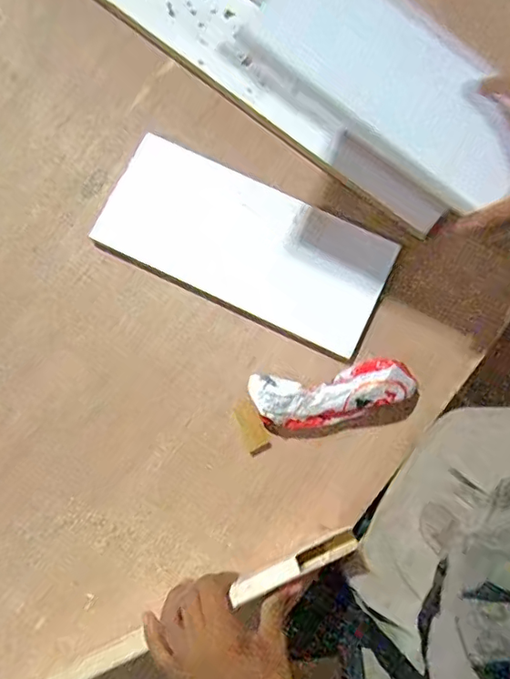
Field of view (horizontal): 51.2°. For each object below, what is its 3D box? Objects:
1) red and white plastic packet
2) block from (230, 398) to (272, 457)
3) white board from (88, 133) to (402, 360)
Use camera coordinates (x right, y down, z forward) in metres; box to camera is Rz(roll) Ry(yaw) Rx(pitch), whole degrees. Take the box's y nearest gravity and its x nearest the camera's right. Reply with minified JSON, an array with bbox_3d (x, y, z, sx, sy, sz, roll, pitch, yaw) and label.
[{"bbox_3d":[0.089,0.065,0.620,0.181,0.073,0.066,-7,80,-2],"label":"red and white plastic packet"},{"bbox_3d":[-0.005,0.106,0.640,0.031,0.012,0.064,-28,80,-7],"label":"block"},{"bbox_3d":[-0.016,-0.122,0.670,0.358,0.016,0.159,25,83,6],"label":"white board"}]

